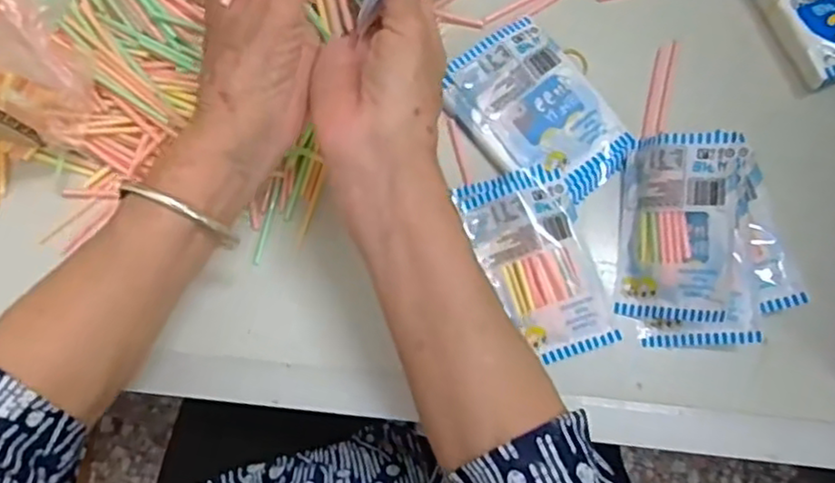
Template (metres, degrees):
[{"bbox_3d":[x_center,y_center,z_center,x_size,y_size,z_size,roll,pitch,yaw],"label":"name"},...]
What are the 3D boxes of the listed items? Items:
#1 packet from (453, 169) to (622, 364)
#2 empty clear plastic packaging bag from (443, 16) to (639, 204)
[{"bbox_3d":[0.069,0.014,0.394,0.063,0.016,0.108,-15,79,-2],"label":"packet"},{"bbox_3d":[0.074,-0.078,0.417,0.076,0.013,0.110,-40,81,-6],"label":"empty clear plastic packaging bag"}]

